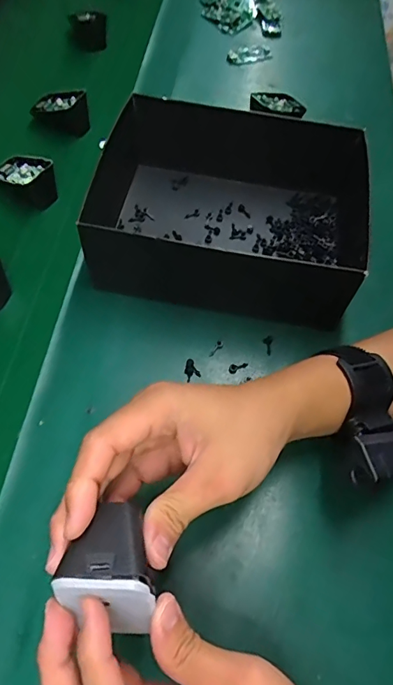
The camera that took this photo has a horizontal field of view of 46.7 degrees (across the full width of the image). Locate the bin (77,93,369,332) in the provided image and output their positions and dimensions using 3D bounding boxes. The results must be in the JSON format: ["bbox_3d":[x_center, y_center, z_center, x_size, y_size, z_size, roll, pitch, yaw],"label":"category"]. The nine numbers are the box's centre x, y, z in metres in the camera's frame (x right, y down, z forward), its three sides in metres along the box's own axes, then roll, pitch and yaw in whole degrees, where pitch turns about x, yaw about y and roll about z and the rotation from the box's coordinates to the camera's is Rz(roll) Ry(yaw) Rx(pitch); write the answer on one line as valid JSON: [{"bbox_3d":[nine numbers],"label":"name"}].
[{"bbox_3d":[0.023,-0.130,0.436,0.266,0.081,0.187,10,60,2],"label":"bin"}]

